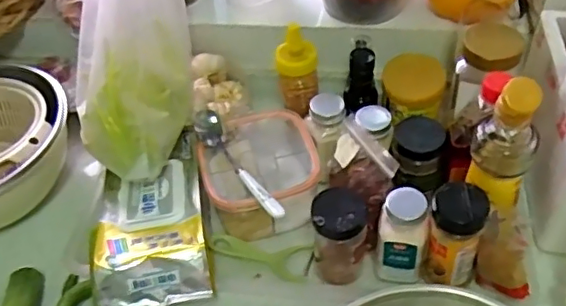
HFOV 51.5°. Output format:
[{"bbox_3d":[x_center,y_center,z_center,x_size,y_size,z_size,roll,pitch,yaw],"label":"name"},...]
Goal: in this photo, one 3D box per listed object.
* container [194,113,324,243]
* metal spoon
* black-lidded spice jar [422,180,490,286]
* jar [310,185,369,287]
[{"bbox_3d":[-0.027,0.026,0.725,0.134,0.095,0.147,-17,49,-9],"label":"container"},{"bbox_3d":[-0.056,0.011,0.666,0.031,0.018,0.178,-26,51,-16],"label":"metal spoon"},{"bbox_3d":[0.178,0.086,0.611,0.055,0.123,0.058,16,52,19],"label":"black-lidded spice jar"},{"bbox_3d":[0.062,0.090,0.643,0.057,0.118,0.056,-7,49,0],"label":"jar"}]

